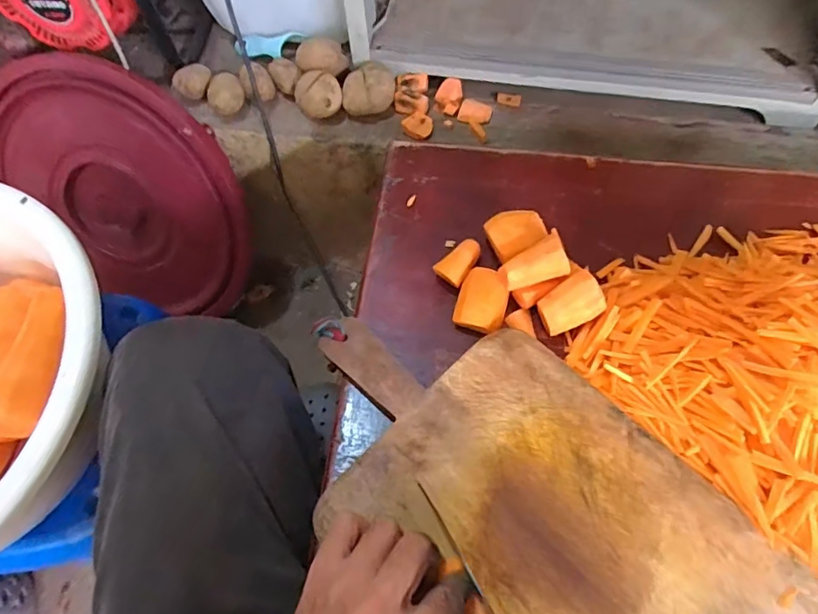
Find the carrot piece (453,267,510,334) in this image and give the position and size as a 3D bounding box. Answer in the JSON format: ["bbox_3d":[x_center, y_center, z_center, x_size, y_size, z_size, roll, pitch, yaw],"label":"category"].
[{"bbox_3d":[0.066,-0.004,0.461,0.044,0.034,0.056,15,65,9],"label":"carrot piece"}]

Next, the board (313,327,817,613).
[{"bbox_3d":[0.075,0.149,0.382,0.226,0.036,0.374,-41,70,-17],"label":"board"}]

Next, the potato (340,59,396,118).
[{"bbox_3d":[-0.054,-0.291,0.692,0.069,0.052,0.073,1,64,2],"label":"potato"}]

